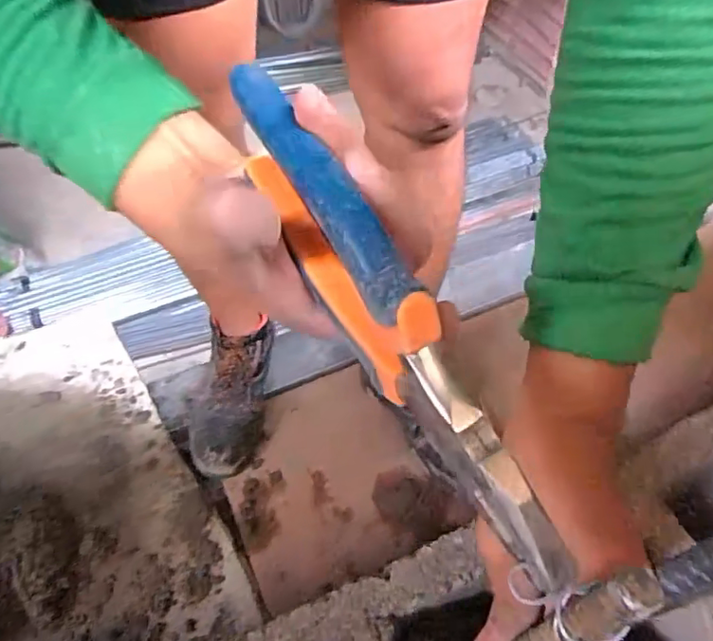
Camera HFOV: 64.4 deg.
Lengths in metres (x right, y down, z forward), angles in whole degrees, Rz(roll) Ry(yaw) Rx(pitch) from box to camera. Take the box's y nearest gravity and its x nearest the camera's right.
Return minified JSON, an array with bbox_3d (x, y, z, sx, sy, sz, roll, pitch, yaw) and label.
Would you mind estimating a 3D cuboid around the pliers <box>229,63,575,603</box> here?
[{"bbox_3d":[0.004,-0.006,0.206,0.015,0.058,0.187,-26,75,-20],"label":"pliers"}]

